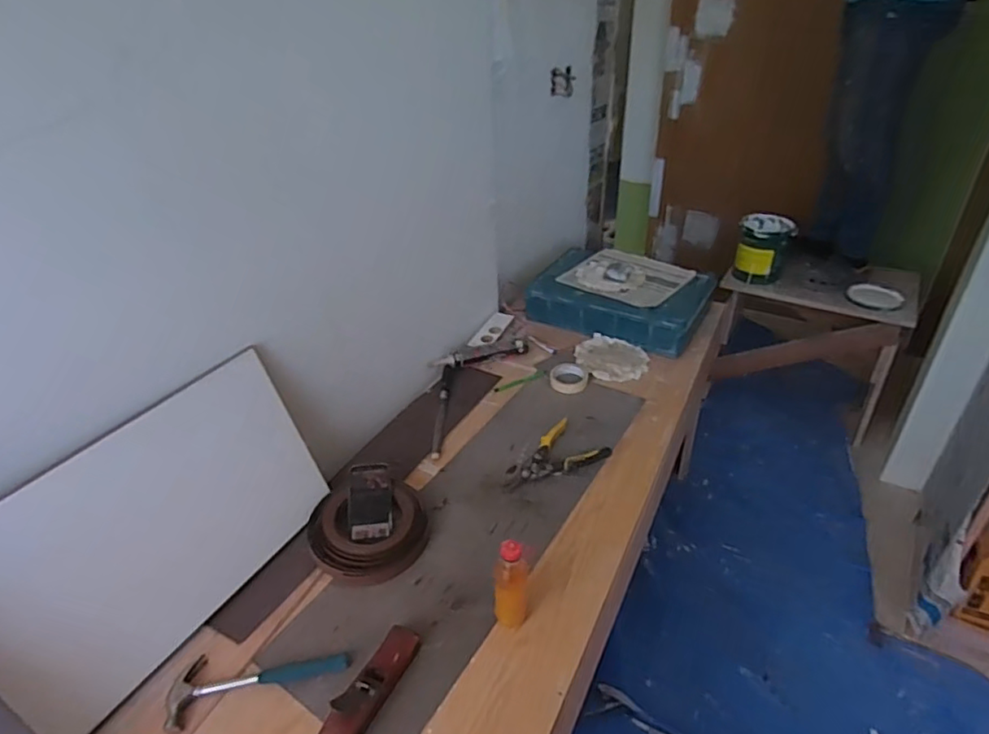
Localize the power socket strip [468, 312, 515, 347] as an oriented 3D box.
[{"bbox_3d":[-0.004,-0.099,1.661,0.053,0.033,0.195,19,40,29],"label":"power socket strip"}]

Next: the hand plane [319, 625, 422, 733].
[{"bbox_3d":[-0.182,0.460,0.847,0.051,0.054,0.195,15,38,24],"label":"hand plane"}]

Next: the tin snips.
[{"bbox_3d":[0.122,0.199,1.237,0.224,0.036,0.133,-26,40,-31],"label":"tin snips"}]

